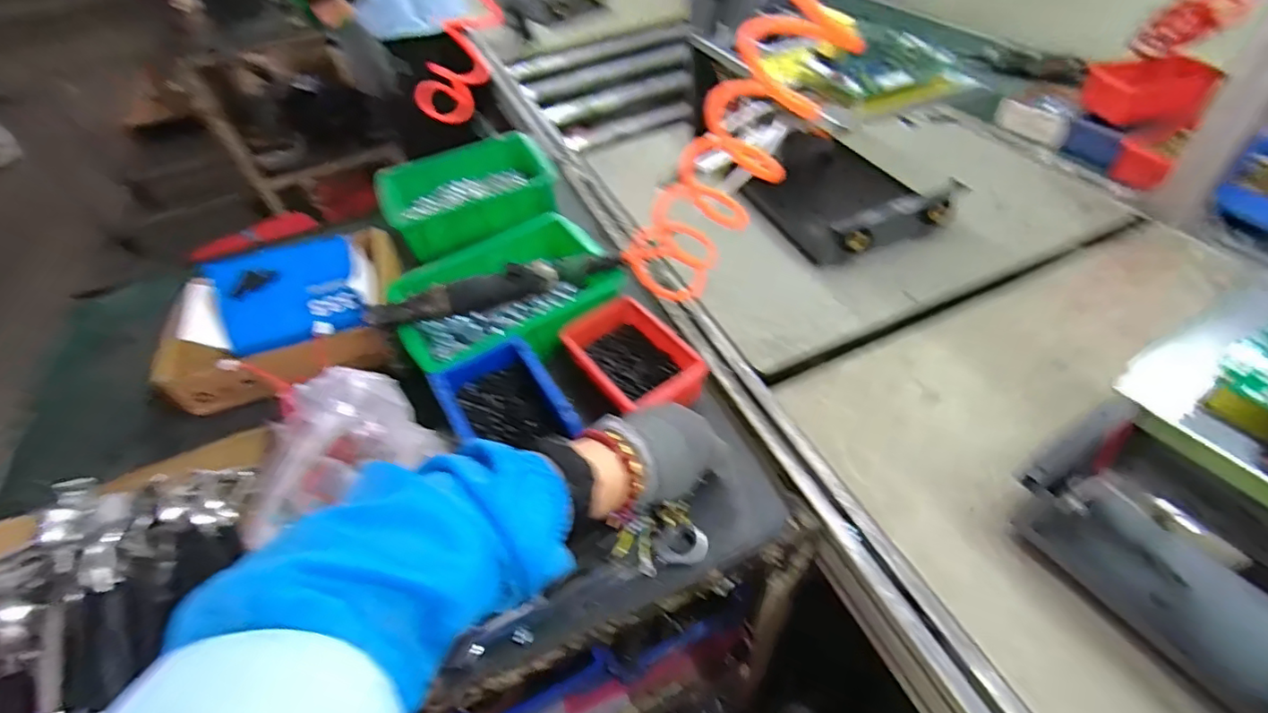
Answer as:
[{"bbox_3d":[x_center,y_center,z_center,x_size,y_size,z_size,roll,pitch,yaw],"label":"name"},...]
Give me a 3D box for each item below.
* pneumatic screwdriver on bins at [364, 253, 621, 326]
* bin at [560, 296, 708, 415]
[{"bbox_3d":[-0.155,-0.074,0.625,0.274,0.052,0.034,-12,47,-4],"label":"pneumatic screwdriver on bins"},{"bbox_3d":[-0.001,0.010,0.612,0.102,0.059,0.150,-30,50,-20],"label":"bin"}]

